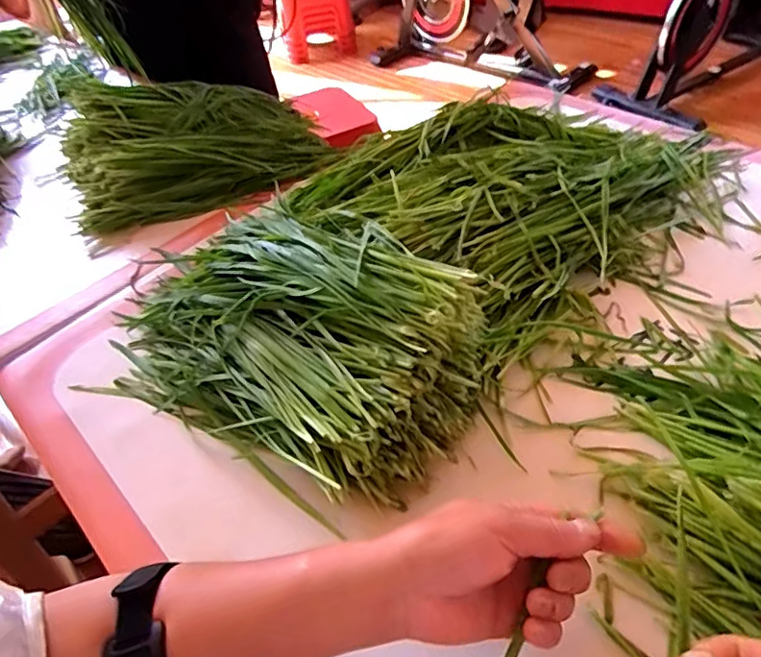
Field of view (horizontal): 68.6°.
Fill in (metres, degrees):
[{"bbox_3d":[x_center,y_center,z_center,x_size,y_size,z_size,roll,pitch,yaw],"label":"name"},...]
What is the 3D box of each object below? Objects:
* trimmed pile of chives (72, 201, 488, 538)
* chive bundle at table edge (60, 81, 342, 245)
[{"bbox_3d":[-0.094,-0.003,0.450,0.348,0.116,0.197,15,49,20],"label":"trimmed pile of chives"},{"bbox_3d":[-0.243,-0.243,0.711,0.320,0.097,0.221,-21,47,-13],"label":"chive bundle at table edge"}]

